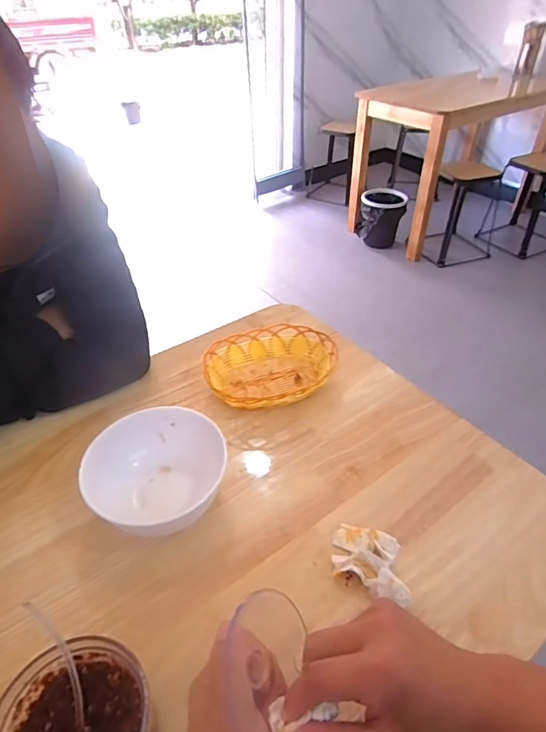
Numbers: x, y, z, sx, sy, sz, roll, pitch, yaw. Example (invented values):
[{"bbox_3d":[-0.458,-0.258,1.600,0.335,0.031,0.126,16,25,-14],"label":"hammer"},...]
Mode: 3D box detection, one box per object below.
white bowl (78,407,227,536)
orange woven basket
[{"bbox_3d":[-0.124,0.118,0.498,0.143,0.077,0.130,1,41,0],"label":"white bowl"},{"bbox_3d":[-0.002,0.008,0.644,0.178,0.056,0.133,-16,43,-19],"label":"orange woven basket"}]

